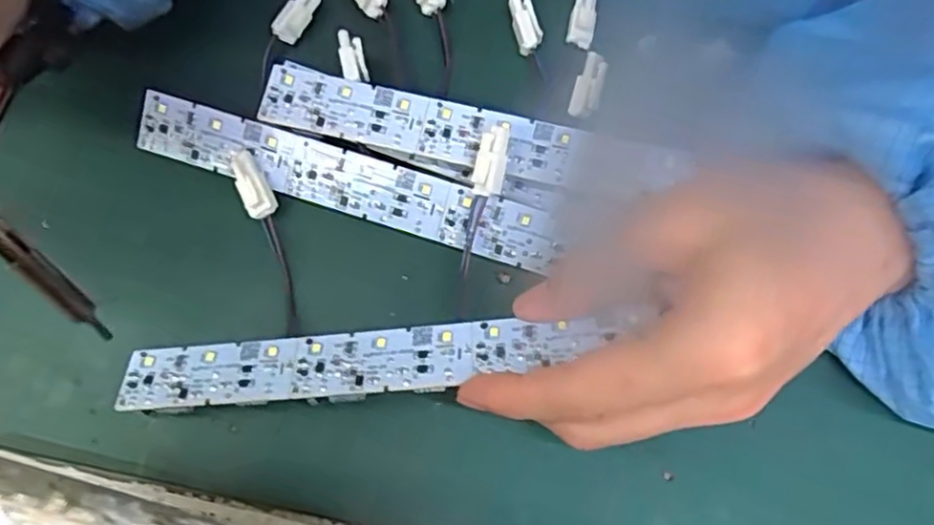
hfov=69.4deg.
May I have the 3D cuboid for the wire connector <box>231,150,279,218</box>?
[{"bbox_3d":[-0.085,-0.032,0.264,0.011,0.007,0.028,-26,77,-7],"label":"wire connector"}]

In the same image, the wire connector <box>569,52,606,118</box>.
[{"bbox_3d":[0.049,-0.071,0.271,0.011,0.004,0.026,18,94,4],"label":"wire connector"}]

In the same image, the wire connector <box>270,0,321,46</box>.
[{"bbox_3d":[-0.073,-0.108,0.292,0.011,0.006,0.027,32,77,8],"label":"wire connector"}]

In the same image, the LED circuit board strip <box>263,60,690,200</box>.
[{"bbox_3d":[-0.004,-0.051,0.260,0.154,0.008,0.025,14,79,4],"label":"LED circuit board strip"}]

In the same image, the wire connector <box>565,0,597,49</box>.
[{"bbox_3d":[0.050,-0.108,0.293,0.011,0.004,0.026,9,75,2],"label":"wire connector"}]

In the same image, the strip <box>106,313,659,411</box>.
[{"bbox_3d":[-0.035,0.034,0.236,0.178,0.004,0.024,-6,55,7],"label":"strip"}]

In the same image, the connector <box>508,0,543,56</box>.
[{"bbox_3d":[0.025,-0.105,0.293,0.011,0.004,0.026,-16,76,-5],"label":"connector"}]

